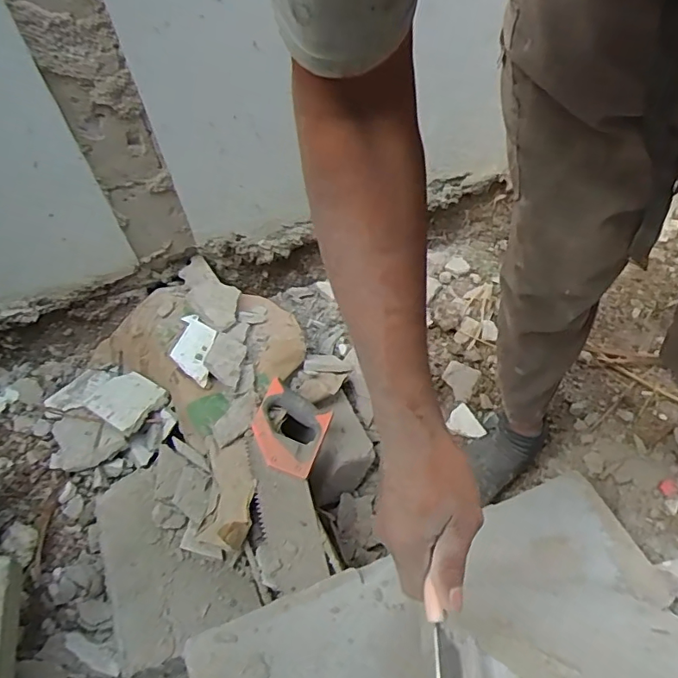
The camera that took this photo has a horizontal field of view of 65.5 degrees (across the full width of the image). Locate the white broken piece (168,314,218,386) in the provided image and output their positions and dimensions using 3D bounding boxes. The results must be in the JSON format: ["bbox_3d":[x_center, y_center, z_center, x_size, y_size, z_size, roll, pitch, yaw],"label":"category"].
[{"bbox_3d":[-0.247,0.015,0.895,0.067,0.018,0.124,2,54,7],"label":"white broken piece"}]

